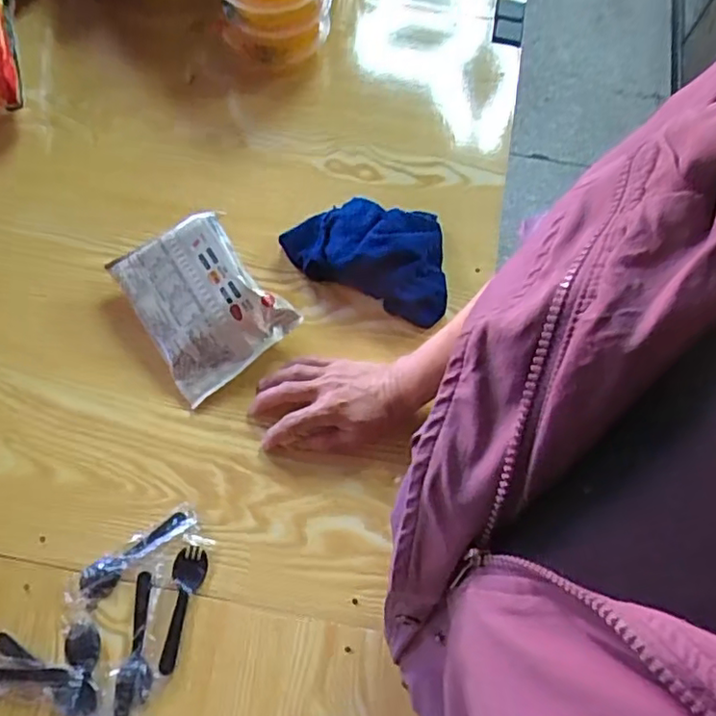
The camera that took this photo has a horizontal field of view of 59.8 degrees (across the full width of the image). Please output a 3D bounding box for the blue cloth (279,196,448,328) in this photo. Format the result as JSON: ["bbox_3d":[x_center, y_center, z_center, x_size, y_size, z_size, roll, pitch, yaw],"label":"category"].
[{"bbox_3d":[0.018,-0.129,0.712,0.197,0.060,0.129,21,68,6],"label":"blue cloth"}]

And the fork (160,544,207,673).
[{"bbox_3d":[-0.167,0.233,0.581,0.030,0.006,0.108,11,68,2],"label":"fork"}]

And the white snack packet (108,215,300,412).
[{"bbox_3d":[-0.167,-0.065,0.669,0.141,0.070,0.180,-33,73,-14],"label":"white snack packet"}]

